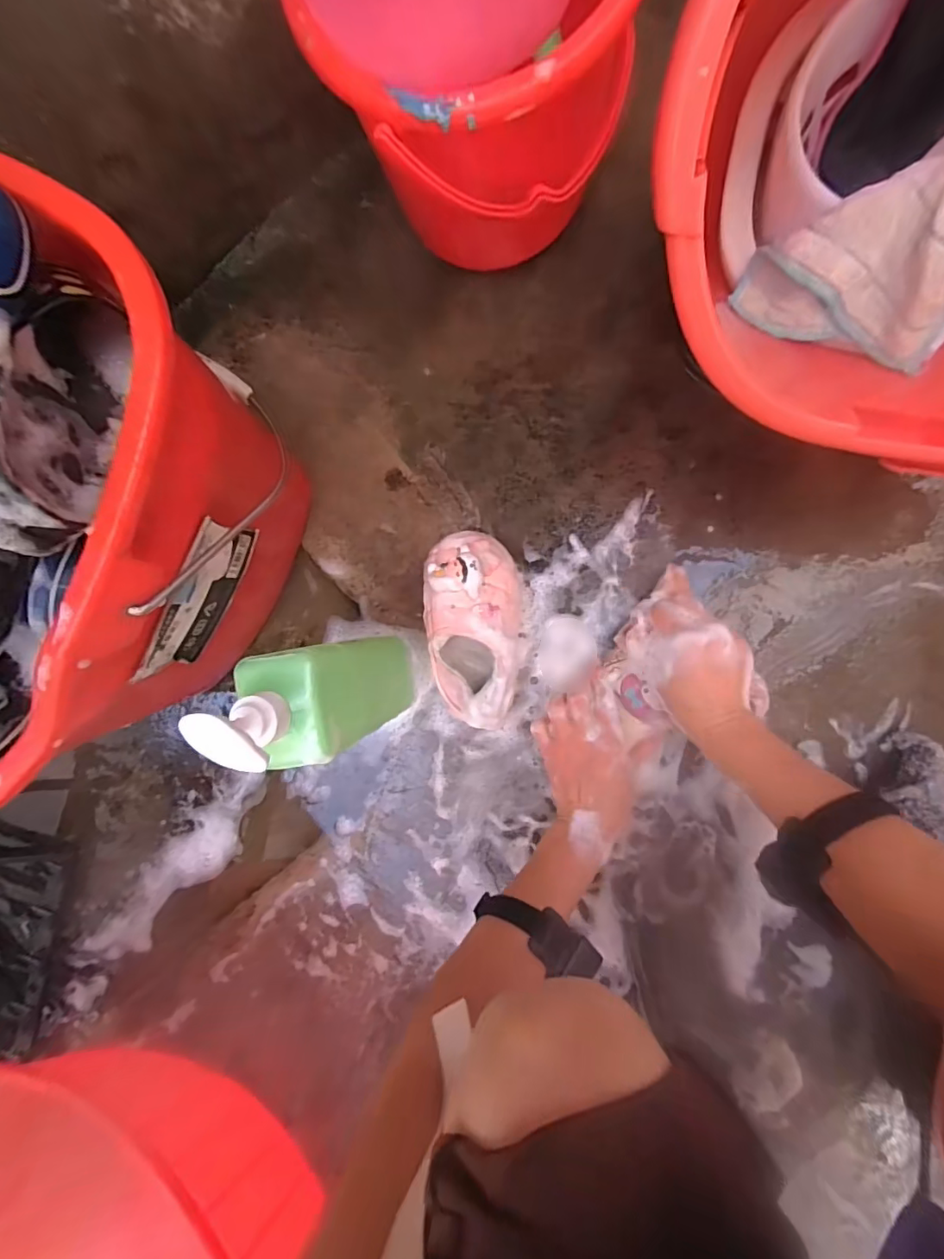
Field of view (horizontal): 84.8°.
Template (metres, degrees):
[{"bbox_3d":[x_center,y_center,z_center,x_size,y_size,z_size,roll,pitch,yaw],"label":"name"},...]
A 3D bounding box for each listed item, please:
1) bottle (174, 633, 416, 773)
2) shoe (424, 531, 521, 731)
[{"bbox_3d":[-0.116,0.056,0.436,0.076,0.290,0.081,-14,87,8],"label":"bottle"},{"bbox_3d":[0.002,0.000,0.518,0.087,0.070,0.187,1,89,8],"label":"shoe"}]

